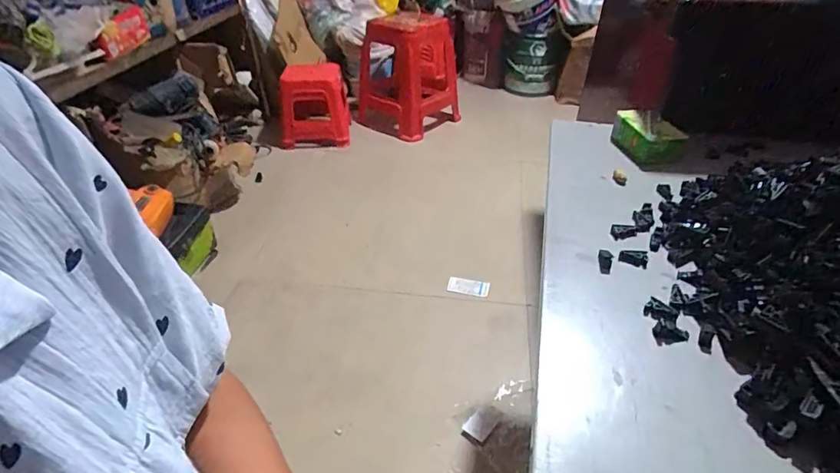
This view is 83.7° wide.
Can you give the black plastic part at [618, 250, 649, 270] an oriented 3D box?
[{"bbox_3d":[0.237,0.024,0.520,0.030,0.009,0.021,17,41,22],"label":"black plastic part"}]

